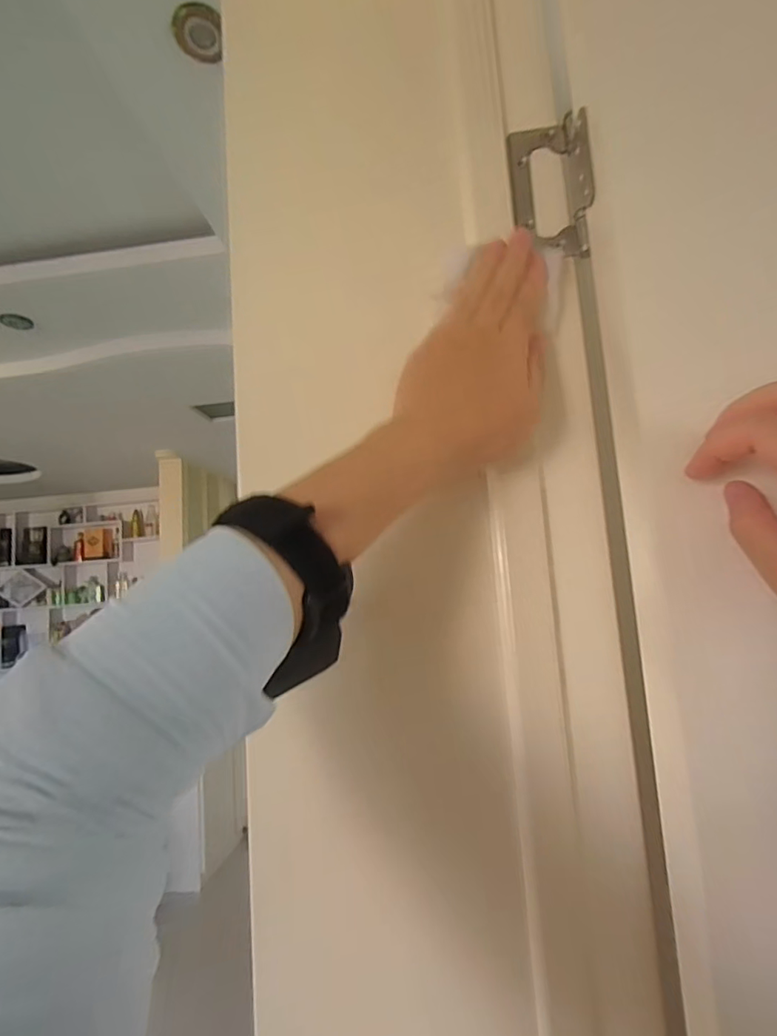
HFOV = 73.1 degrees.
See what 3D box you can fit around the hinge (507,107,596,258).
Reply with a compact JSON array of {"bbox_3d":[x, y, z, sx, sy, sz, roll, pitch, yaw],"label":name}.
[{"bbox_3d":[0.114,-0.228,0.363,0.055,0.104,0.015,-5,-7,13],"label":"hinge"}]

